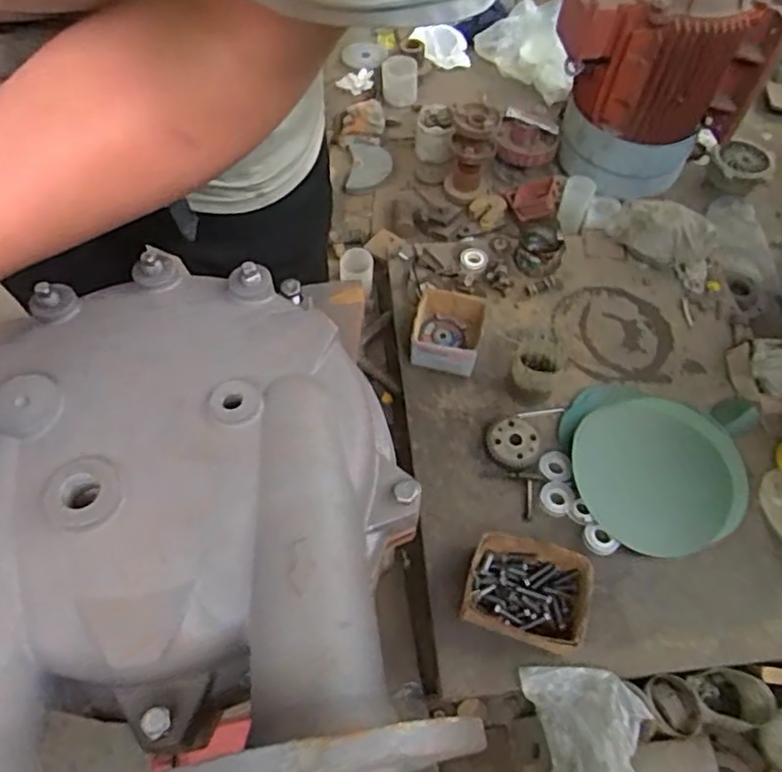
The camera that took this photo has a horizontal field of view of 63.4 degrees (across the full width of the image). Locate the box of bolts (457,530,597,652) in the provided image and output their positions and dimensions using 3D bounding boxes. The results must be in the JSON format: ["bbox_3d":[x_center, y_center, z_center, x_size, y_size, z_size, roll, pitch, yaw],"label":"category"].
[{"bbox_3d":[0.217,0.326,1.007,0.187,0.076,0.149,18,59,10],"label":"box of bolts"}]

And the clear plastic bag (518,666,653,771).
[{"bbox_3d":[0.312,0.579,0.954,0.160,0.124,0.302,-11,58,-8],"label":"clear plastic bag"}]

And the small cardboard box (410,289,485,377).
[{"bbox_3d":[0.112,-0.112,1.289,0.141,0.056,0.185,11,58,6],"label":"small cardboard box"}]

